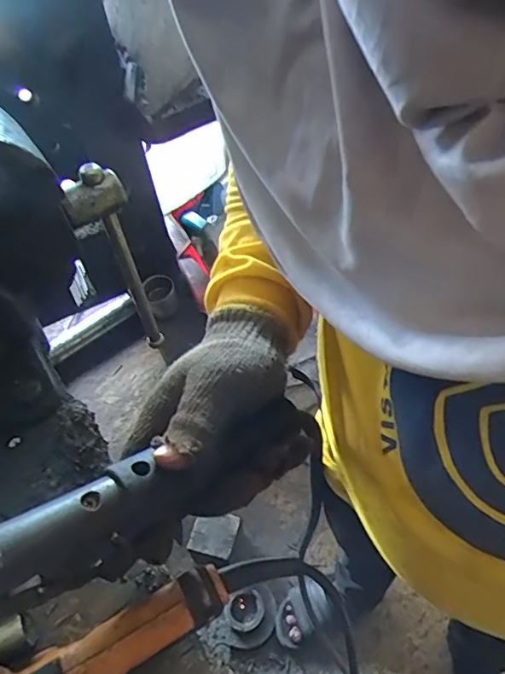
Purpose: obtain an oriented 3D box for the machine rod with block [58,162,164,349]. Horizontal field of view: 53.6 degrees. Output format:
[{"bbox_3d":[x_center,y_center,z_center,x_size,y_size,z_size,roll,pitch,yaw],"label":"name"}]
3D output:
[{"bbox_3d":[-0.131,-0.060,0.506,0.052,0.237,0.034,-20,52,-11],"label":"machine rod with block"}]

